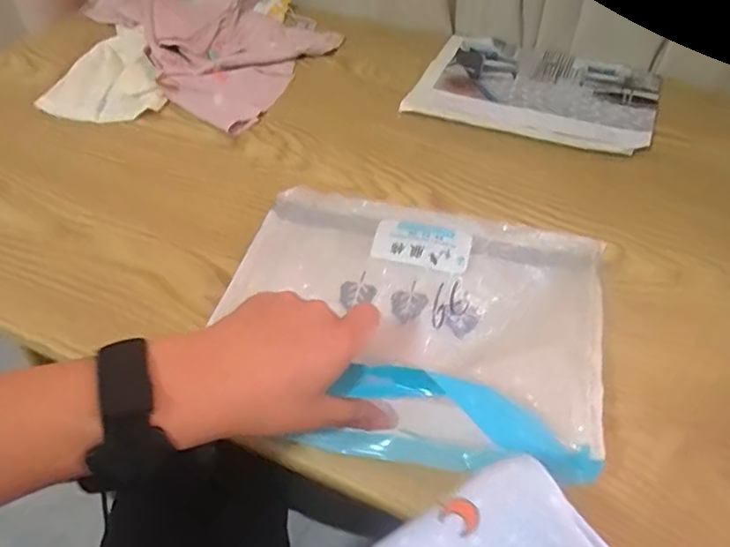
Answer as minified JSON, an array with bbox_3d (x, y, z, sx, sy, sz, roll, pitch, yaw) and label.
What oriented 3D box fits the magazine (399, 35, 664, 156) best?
[{"bbox_3d":[0.200,-0.215,0.675,0.266,0.007,0.191,18,51,16],"label":"magazine"}]

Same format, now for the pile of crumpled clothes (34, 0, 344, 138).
[{"bbox_3d":[-0.226,-0.312,0.744,0.340,0.034,0.367,0,48,1],"label":"pile of crumpled clothes"}]

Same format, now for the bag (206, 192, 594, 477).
[{"bbox_3d":[0.030,0.021,0.427,0.277,0.064,0.230,11,49,11],"label":"bag"}]

